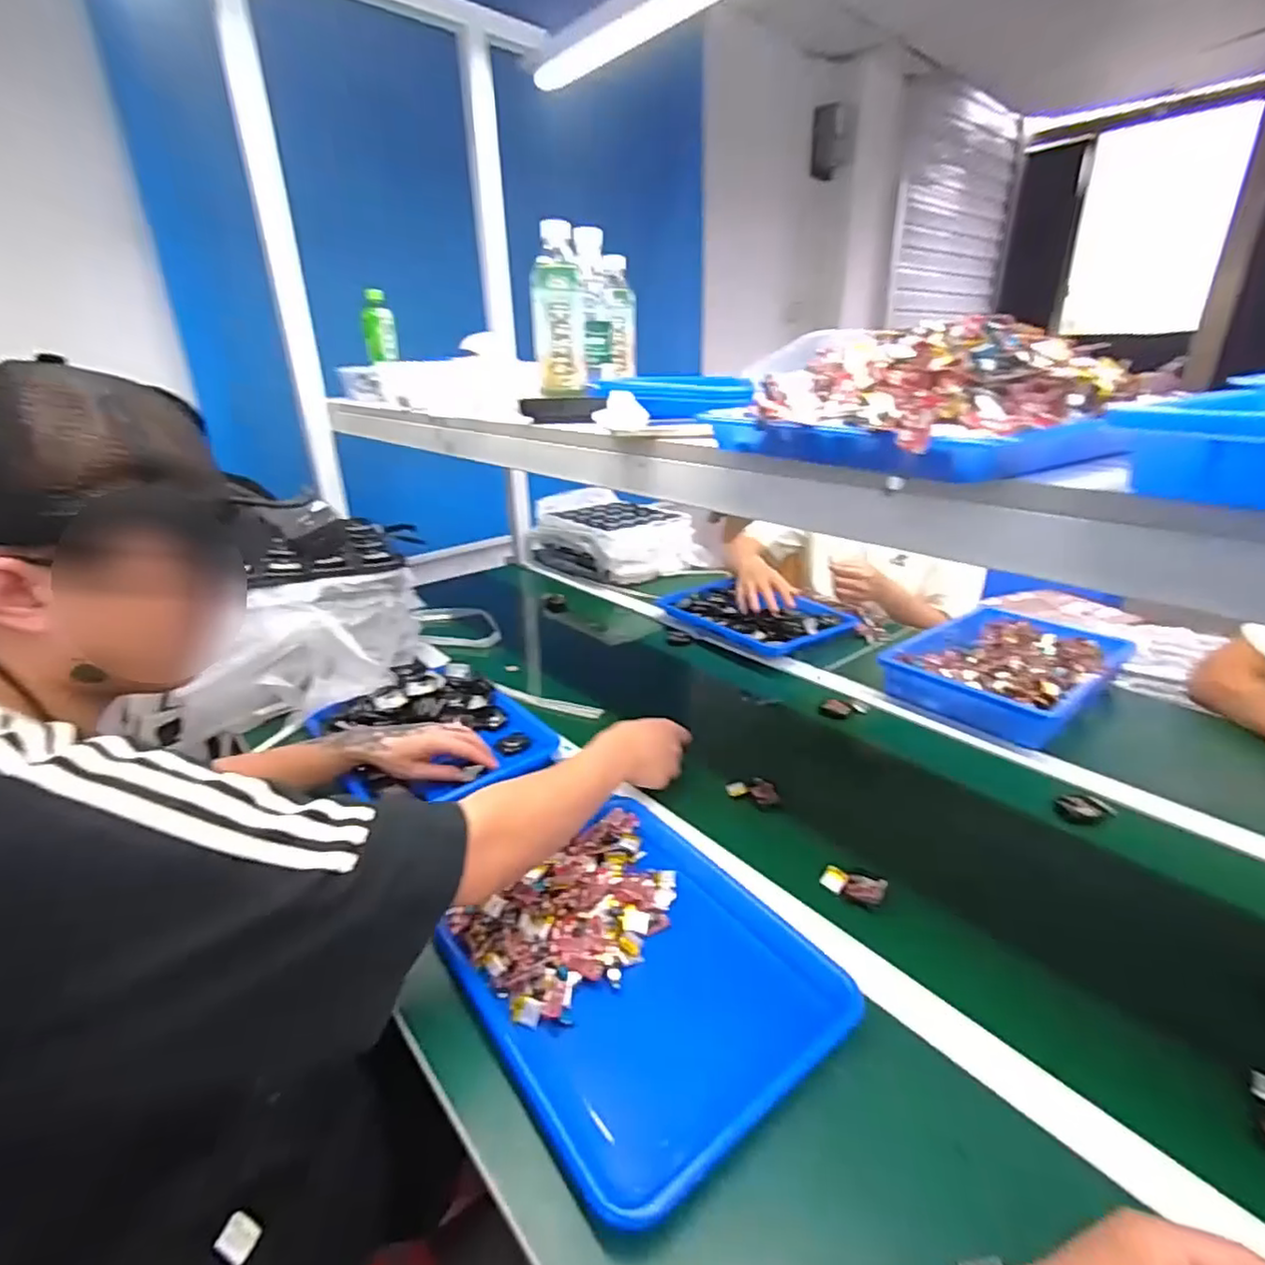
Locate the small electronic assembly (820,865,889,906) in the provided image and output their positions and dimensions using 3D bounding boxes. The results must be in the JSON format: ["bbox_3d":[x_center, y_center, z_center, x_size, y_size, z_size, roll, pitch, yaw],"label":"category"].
[{"bbox_3d":[0.218,0.250,0.630,0.059,0.011,0.029,9,26,24],"label":"small electronic assembly"}]

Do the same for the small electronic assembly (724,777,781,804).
[{"bbox_3d":[0.145,0.192,0.768,0.062,0.018,0.029,5,24,15],"label":"small electronic assembly"}]

